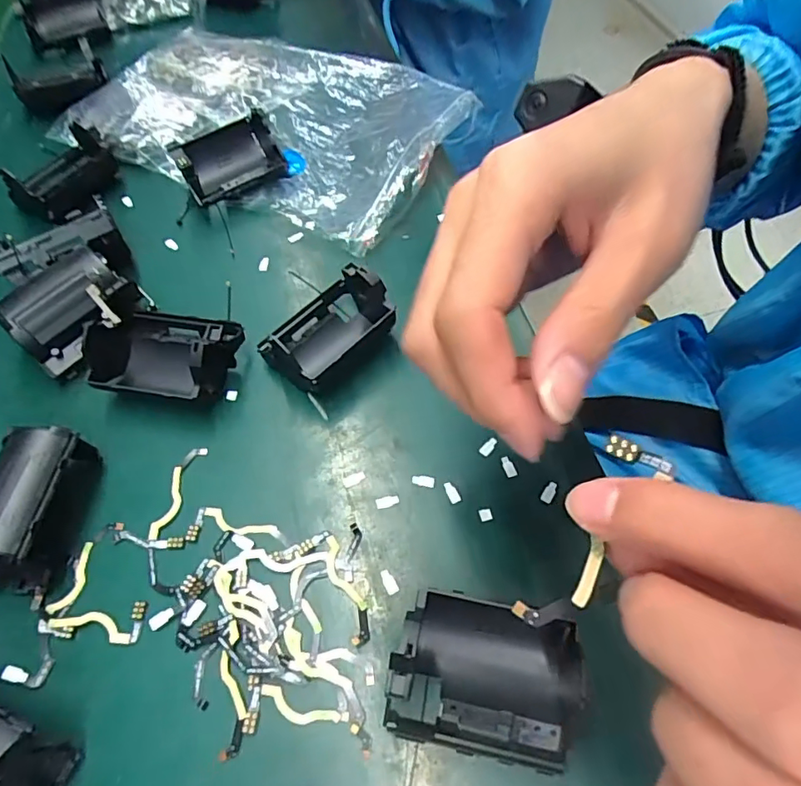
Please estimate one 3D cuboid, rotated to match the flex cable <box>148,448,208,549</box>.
[{"bbox_3d":[-0.112,0.052,0.269,0.018,0.004,0.054,5,60,7],"label":"flex cable"}]

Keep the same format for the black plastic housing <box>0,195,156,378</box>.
[{"bbox_3d":[-0.191,-0.059,0.311,0.072,0.047,0.076,-26,61,-11],"label":"black plastic housing"}]

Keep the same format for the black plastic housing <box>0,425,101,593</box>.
[{"bbox_3d":[-0.171,0.054,0.248,0.030,0.043,0.071,-1,60,3],"label":"black plastic housing"}]

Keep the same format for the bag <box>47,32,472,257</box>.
[{"bbox_3d":[-0.105,-0.212,0.412,0.279,0.023,0.169,22,63,16],"label":"bag"}]

